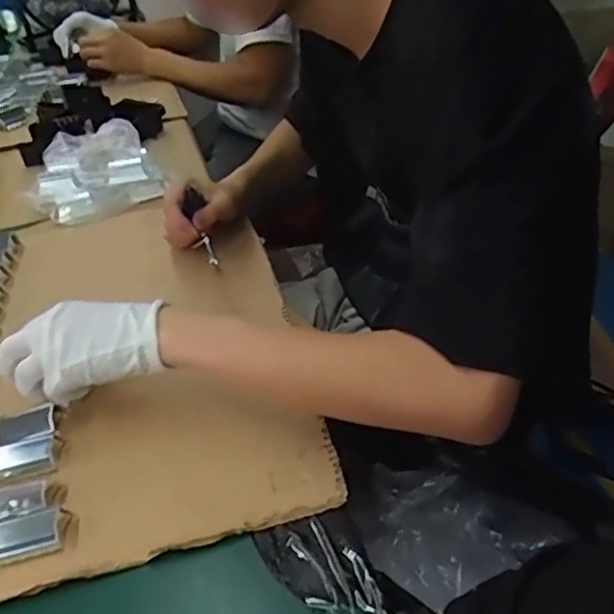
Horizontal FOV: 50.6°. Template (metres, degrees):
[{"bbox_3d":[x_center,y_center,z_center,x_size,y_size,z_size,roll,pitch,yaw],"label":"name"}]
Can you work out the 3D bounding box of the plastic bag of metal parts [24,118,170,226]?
[{"bbox_3d":[-0.290,-0.184,0.882,0.176,0.073,0.170,-16,37,-15],"label":"plastic bag of metal parts"}]

